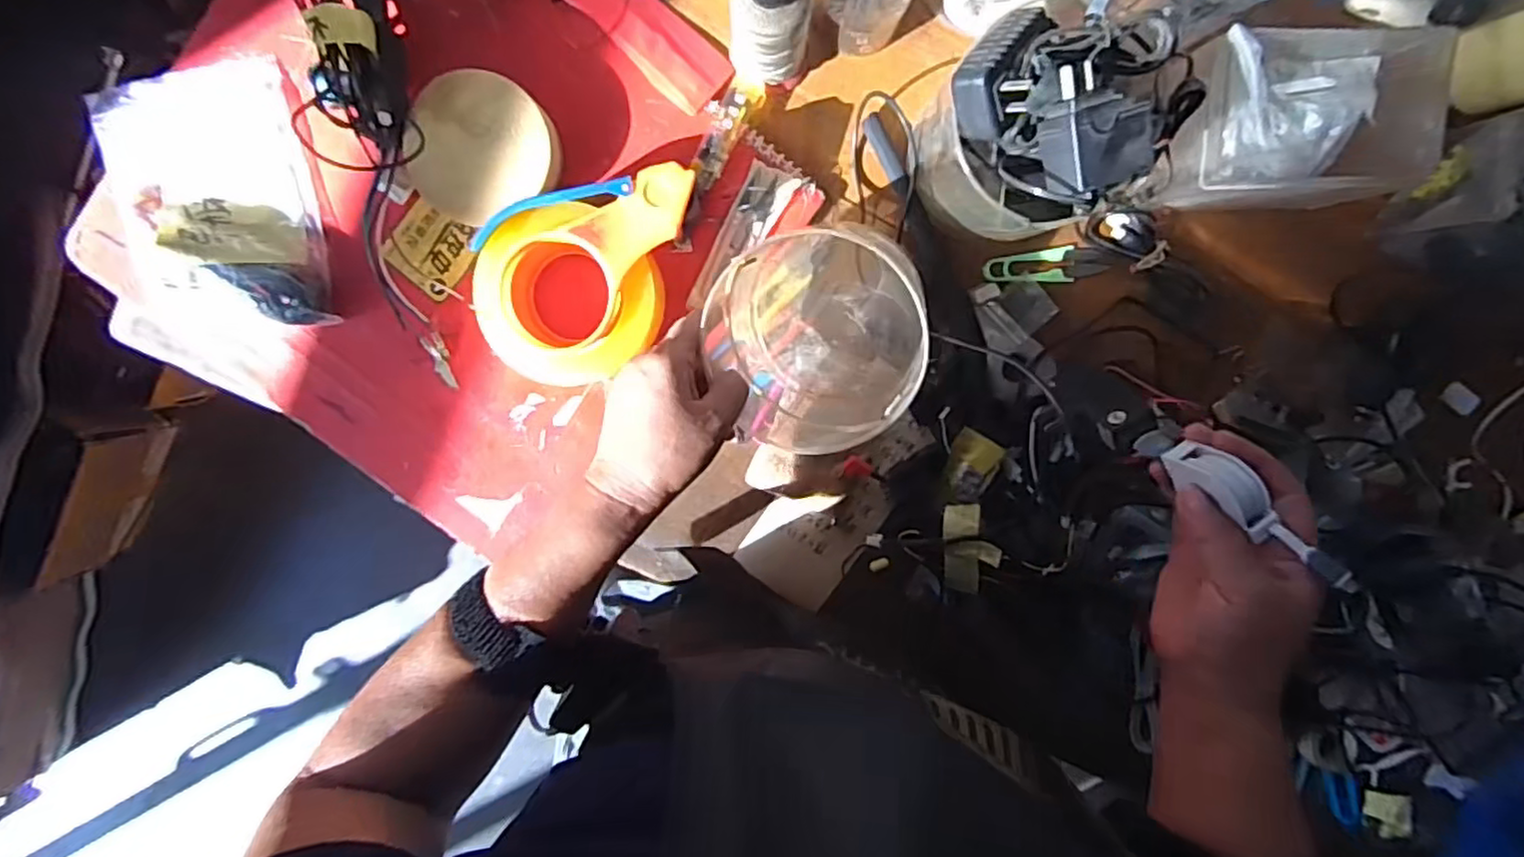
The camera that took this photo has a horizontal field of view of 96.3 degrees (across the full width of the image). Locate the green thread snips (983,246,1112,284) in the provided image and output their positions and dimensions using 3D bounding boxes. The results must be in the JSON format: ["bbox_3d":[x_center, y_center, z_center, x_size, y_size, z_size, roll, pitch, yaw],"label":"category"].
[{"bbox_3d":[0.214,-0.123,0.512,0.091,0.008,0.025,-1,97,0],"label":"green thread snips"}]

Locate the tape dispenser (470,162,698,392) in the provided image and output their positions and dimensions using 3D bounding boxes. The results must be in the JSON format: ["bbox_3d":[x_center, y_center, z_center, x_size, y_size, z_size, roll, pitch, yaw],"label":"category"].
[{"bbox_3d":[-0.112,-0.098,0.471,0.156,0.058,0.123,-14,97,1],"label":"tape dispenser"}]

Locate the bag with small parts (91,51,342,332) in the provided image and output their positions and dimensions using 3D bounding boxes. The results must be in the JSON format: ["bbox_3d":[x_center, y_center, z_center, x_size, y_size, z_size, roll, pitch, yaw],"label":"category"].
[{"bbox_3d":[-0.382,-0.156,0.474,0.122,0.029,0.178,-12,97,1],"label":"bag with small parts"}]

